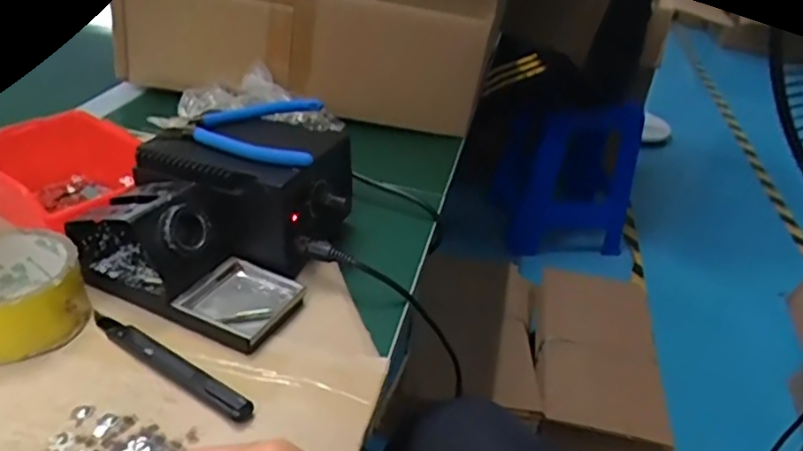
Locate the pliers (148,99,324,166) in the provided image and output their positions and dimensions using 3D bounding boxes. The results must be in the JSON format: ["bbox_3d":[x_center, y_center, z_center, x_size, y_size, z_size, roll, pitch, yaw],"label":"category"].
[{"bbox_3d":[-0.135,-0.078,0.516,0.131,0.017,0.118,3,32,-5],"label":"pliers"}]

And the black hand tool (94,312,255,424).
[{"bbox_3d":[-0.152,0.087,0.406,0.144,0.010,0.016,24,36,26],"label":"black hand tool"}]

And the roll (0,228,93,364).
[{"bbox_3d":[-0.257,0.045,0.418,0.083,0.047,0.086,4,32,-3],"label":"roll"}]

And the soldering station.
[{"bbox_3d":[-0.130,-0.018,0.497,0.161,0.092,0.190,18,34,19],"label":"soldering station"}]

